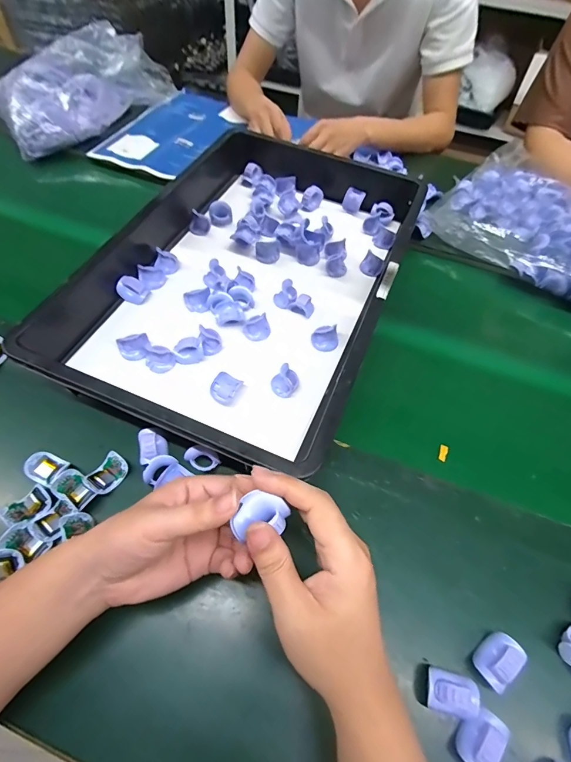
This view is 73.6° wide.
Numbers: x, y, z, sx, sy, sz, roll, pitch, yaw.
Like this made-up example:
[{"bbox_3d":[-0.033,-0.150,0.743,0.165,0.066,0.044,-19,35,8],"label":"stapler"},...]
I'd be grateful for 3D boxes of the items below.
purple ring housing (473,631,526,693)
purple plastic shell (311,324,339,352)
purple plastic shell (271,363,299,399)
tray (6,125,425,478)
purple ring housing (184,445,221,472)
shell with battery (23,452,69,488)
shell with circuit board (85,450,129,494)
[{"bbox_3d":[0.185,0.243,0.332,0.038,0.025,0.026,-36,67,-23],"label":"purple ring housing"},{"bbox_3d":[0.054,-0.056,0.513,0.036,0.028,0.022,-11,60,-11],"label":"purple plastic shell"},{"bbox_3d":[0.000,0.000,0.471,0.031,0.023,0.032,2,58,-3],"label":"purple plastic shell"},{"bbox_3d":[-0.033,-0.177,0.549,0.365,0.078,0.589,22,59,9],"label":"tray"},{"bbox_3d":[-0.089,0.085,0.415,0.036,0.026,0.019,18,59,7],"label":"purple ring housing"},{"bbox_3d":[-0.253,0.092,0.404,0.040,0.012,0.030,26,60,11],"label":"shell with battery"},{"bbox_3d":[-0.188,0.098,0.407,0.029,0.010,0.038,36,62,17],"label":"shell with circuit board"}]

